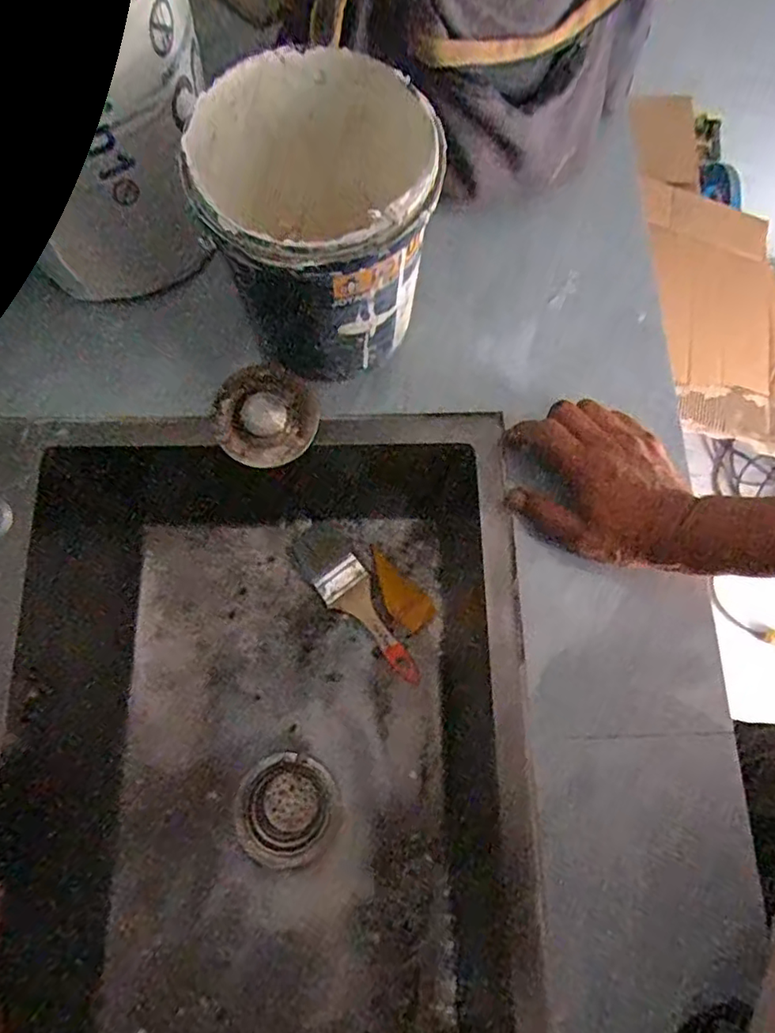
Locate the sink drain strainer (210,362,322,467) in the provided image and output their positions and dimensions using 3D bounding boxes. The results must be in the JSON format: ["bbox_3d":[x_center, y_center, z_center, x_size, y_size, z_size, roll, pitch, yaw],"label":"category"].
[{"bbox_3d":[-0.098,-0.082,0.483,0.083,0.015,0.079,2,74,-1],"label":"sink drain strainer"}]

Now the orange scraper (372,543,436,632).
[{"bbox_3d":[0.009,0.080,0.660,0.041,0.006,0.097,-41,79,-12],"label":"orange scraper"}]

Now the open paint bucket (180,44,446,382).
[{"bbox_3d":[-0.045,-0.199,0.437,0.148,0.165,0.153,0,74,-1],"label":"open paint bucket"}]

